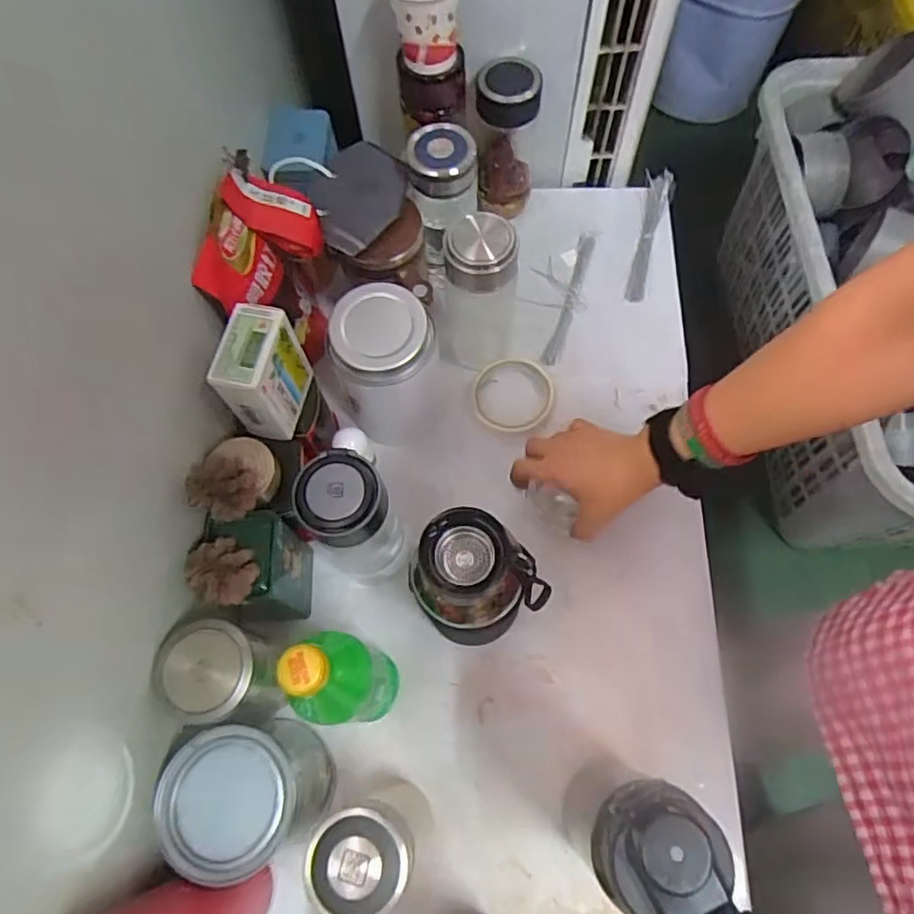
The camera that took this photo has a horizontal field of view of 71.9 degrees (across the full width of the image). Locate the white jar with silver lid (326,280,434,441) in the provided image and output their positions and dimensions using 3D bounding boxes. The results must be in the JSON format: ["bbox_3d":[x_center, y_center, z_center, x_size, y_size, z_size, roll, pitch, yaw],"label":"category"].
[{"bbox_3d":[-0.069,-0.086,0.606,0.085,0.146,0.084,-1,66,1],"label":"white jar with silver lid"}]

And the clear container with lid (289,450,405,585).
[{"bbox_3d":[-0.086,0.057,0.539,0.065,0.168,0.064,-1,66,1],"label":"clear container with lid"}]

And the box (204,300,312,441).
[{"bbox_3d":[-0.161,-0.068,0.530,0.043,0.097,0.077,12,67,7],"label":"box"}]

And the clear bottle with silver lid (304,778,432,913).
[{"bbox_3d":[-0.058,0.275,0.454,0.057,0.176,0.066,11,67,6],"label":"clear bottle with silver lid"}]

